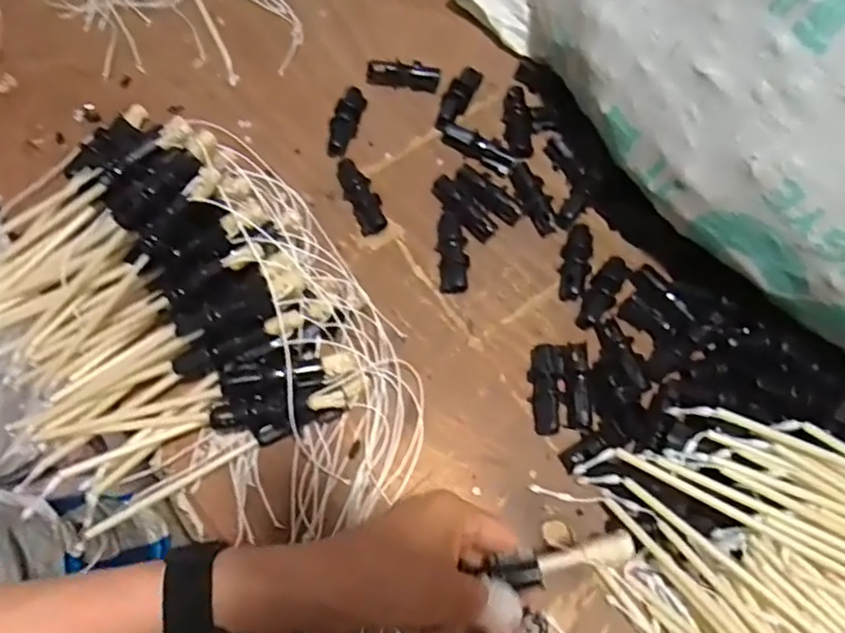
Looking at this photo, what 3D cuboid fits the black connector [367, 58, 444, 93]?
[{"bbox_3d":[-0.017,-0.220,0.559,0.066,0.015,0.020,10,67,1],"label":"black connector"}]

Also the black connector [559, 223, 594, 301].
[{"bbox_3d":[0.127,-0.046,0.504,0.024,0.021,0.064,17,67,4],"label":"black connector"}]

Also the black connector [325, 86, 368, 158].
[{"bbox_3d":[-0.067,-0.171,0.537,0.021,0.018,0.070,16,67,4],"label":"black connector"}]

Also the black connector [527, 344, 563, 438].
[{"bbox_3d":[0.092,0.054,0.458,0.024,0.020,0.065,10,67,1],"label":"black connector"}]

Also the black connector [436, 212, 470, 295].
[{"bbox_3d":[0.025,-0.052,0.499,0.024,0.017,0.067,-3,67,-5],"label":"black connector"}]

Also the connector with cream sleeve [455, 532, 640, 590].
[{"bbox_3d":[0.071,0.132,0.328,0.081,0.011,0.018,-11,68,0],"label":"connector with cream sleeve"}]

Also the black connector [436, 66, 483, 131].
[{"bbox_3d":[0.030,-0.196,0.552,0.021,0.017,0.076,25,68,7],"label":"black connector"}]

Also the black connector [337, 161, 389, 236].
[{"bbox_3d":[-0.051,-0.099,0.510,0.023,0.022,0.065,-24,70,-13],"label":"black connector"}]

